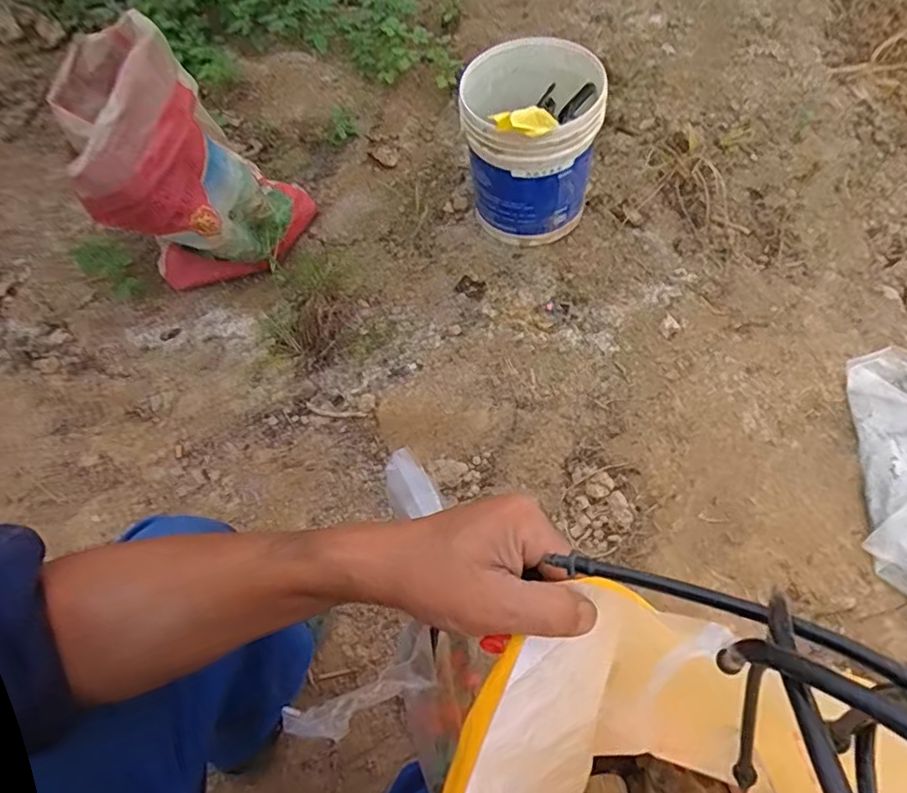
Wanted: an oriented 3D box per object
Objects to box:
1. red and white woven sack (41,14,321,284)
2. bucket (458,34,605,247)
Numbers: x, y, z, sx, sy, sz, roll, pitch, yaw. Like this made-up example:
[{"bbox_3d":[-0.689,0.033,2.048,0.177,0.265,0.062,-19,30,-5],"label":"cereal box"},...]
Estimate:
[{"bbox_3d":[-0.439,-0.387,0.999,0.324,0.436,0.272,-25,64,-14],"label":"red and white woven sack"},{"bbox_3d":[0.141,-0.458,1.102,0.235,0.308,0.235,0,61,0],"label":"bucket"}]

